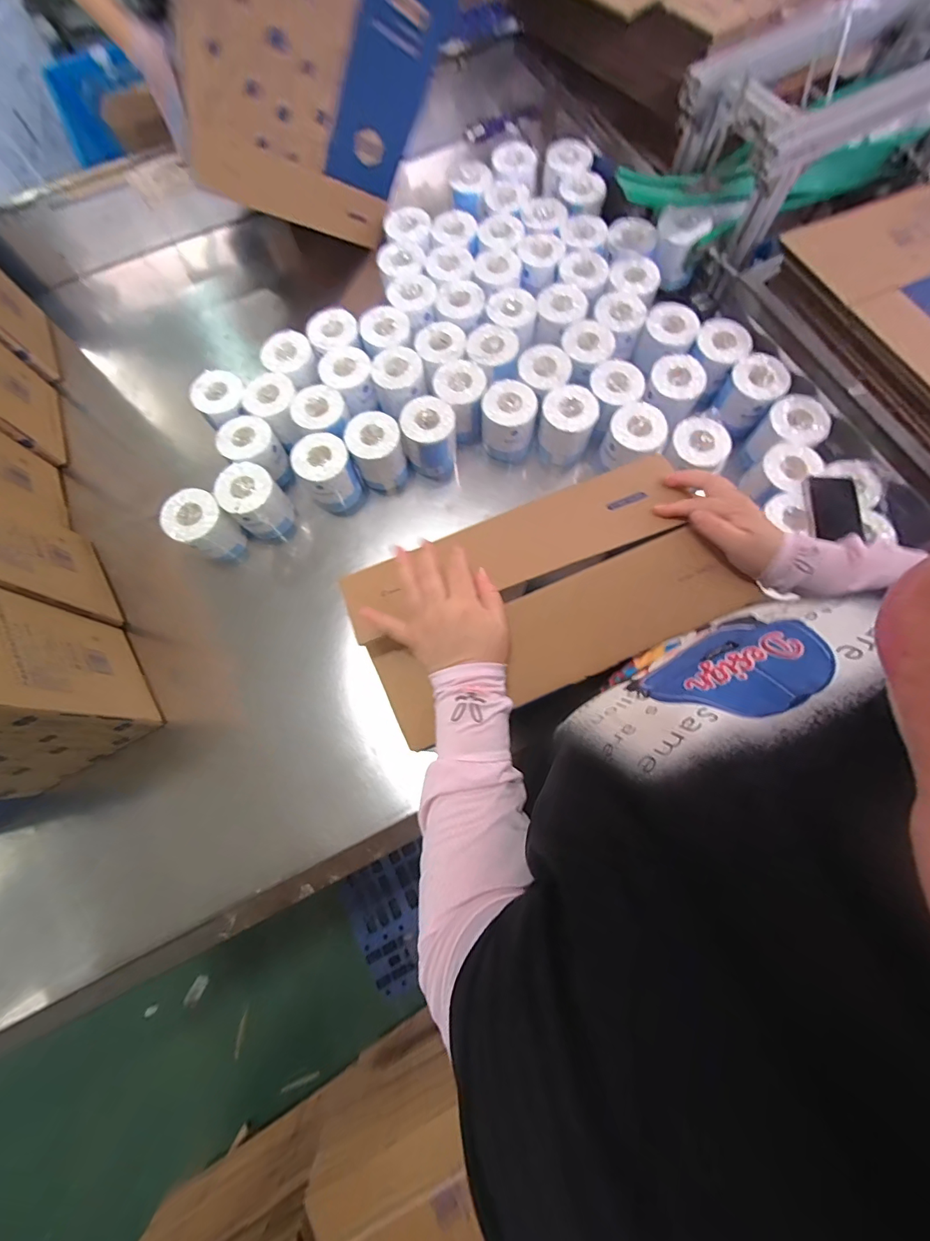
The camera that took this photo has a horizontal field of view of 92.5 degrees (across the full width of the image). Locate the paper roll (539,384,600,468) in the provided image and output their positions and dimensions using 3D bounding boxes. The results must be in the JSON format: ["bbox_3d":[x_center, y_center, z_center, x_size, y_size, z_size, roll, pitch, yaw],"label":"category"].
[{"bbox_3d":[0.194,-0.370,0.861,0.101,0.110,0.097,0,73,1],"label":"paper roll"}]

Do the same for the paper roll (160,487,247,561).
[{"bbox_3d":[-0.472,-0.166,0.823,0.102,0.117,0.093,0,73,1],"label":"paper roll"}]

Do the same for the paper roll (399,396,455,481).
[{"bbox_3d":[-0.066,-0.349,0.859,0.095,0.112,0.093,0,73,1],"label":"paper roll"}]

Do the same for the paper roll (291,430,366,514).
[{"bbox_3d":[-0.259,-0.275,0.849,0.099,0.119,0.104,-35,76,-9],"label":"paper roll"}]

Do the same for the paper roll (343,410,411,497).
[{"bbox_3d":[-0.165,-0.318,0.856,0.095,0.114,0.097,0,73,1],"label":"paper roll"}]

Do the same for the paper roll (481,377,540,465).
[{"bbox_3d":[0.083,-0.383,0.867,0.099,0.104,0.109,9,74,4],"label":"paper roll"}]

